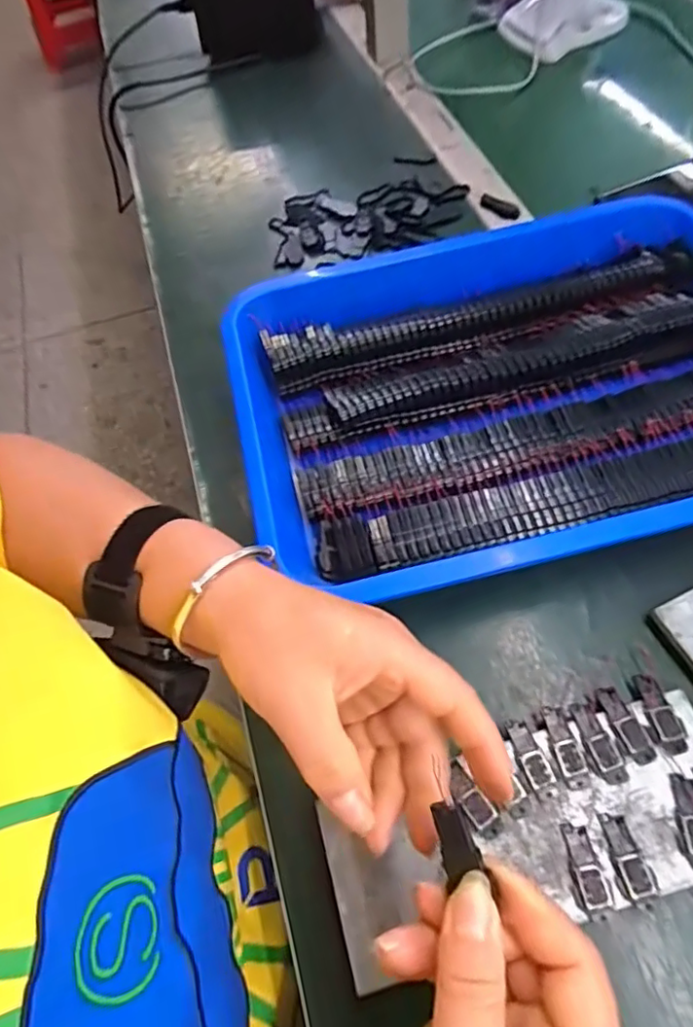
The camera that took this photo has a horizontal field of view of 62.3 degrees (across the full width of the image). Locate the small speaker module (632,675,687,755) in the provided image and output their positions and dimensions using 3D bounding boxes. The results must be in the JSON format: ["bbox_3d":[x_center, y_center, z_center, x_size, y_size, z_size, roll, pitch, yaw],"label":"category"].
[{"bbox_3d":[0.160,0.102,0.293,0.016,0.005,0.039,-10,60,1],"label":"small speaker module"}]

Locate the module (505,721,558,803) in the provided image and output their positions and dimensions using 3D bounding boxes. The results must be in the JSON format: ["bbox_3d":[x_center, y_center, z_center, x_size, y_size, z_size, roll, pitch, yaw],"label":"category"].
[{"bbox_3d":[0.093,0.123,0.286,0.013,0.005,0.036,-19,60,-4],"label":"module"}]

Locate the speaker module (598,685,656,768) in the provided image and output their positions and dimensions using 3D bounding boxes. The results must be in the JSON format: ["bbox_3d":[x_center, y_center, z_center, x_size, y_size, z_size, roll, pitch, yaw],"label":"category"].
[{"bbox_3d":[0.141,0.106,0.289,0.013,0.006,0.039,-16,60,-3],"label":"speaker module"}]

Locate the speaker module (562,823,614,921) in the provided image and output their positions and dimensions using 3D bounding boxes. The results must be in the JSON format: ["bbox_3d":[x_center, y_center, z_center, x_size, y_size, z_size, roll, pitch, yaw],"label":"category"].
[{"bbox_3d":[0.110,0.163,0.262,0.014,0.005,0.037,-11,60,0],"label":"speaker module"}]

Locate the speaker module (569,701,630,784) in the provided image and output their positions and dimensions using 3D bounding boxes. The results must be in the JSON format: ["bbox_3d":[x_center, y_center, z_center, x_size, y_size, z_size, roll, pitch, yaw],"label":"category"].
[{"bbox_3d":[0.126,0.114,0.288,0.014,0.004,0.039,-17,60,-3],"label":"speaker module"}]

